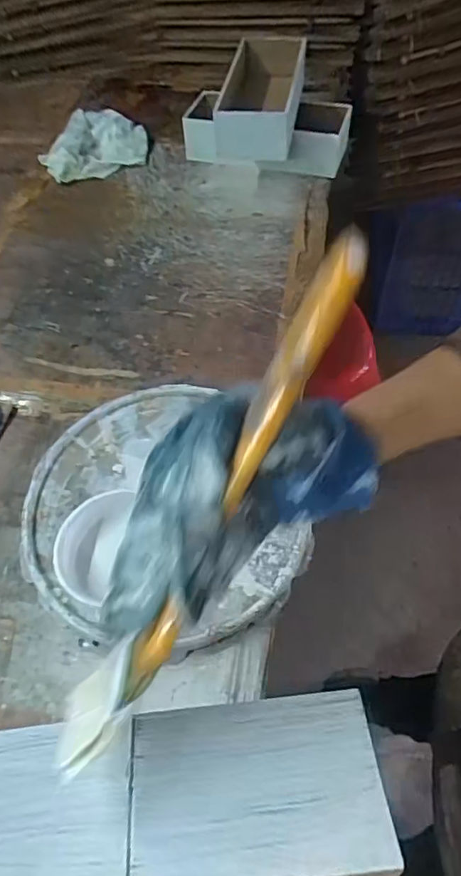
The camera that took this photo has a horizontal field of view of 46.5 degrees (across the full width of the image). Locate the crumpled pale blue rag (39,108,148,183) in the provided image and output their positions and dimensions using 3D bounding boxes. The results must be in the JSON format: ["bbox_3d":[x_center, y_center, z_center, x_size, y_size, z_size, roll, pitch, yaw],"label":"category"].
[{"bbox_3d":[-0.240,-0.506,0.923,0.171,0.043,0.130,-24,59,-12],"label":"crumpled pale blue rag"}]

